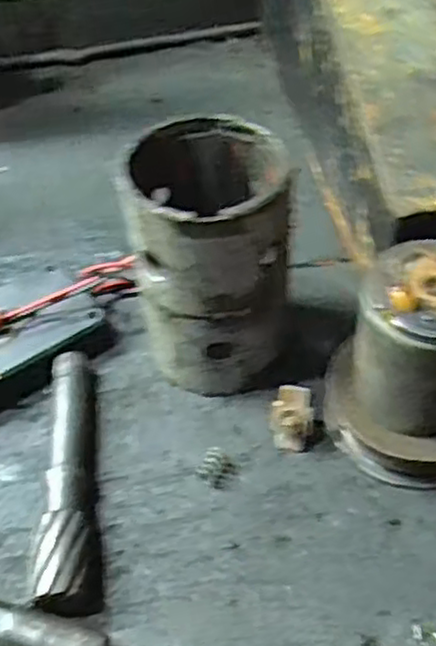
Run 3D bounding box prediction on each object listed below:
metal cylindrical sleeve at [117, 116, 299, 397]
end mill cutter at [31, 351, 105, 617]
[{"bbox_3d":[0.000,-0.025,0.315,0.066,0.113,0.066,-3,46,3],"label":"metal cylindrical sleeve"},{"bbox_3d":[-0.063,0.062,0.302,0.021,0.021,0.118,-9,46,-3],"label":"end mill cutter"}]

